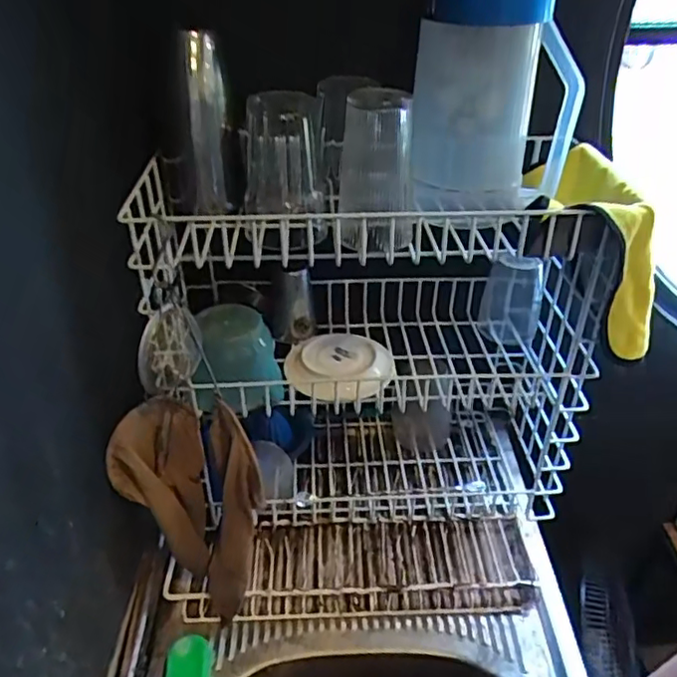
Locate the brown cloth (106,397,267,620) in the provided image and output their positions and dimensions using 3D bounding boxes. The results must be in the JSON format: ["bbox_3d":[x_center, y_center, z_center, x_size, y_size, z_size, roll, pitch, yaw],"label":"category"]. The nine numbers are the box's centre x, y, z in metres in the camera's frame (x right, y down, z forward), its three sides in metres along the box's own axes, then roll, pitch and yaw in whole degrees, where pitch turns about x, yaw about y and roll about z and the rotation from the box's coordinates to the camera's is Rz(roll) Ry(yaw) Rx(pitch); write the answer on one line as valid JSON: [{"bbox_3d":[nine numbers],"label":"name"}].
[{"bbox_3d":[-0.149,0.185,0.669,0.118,0.233,0.110,21,42,25],"label":"brown cloth"}]

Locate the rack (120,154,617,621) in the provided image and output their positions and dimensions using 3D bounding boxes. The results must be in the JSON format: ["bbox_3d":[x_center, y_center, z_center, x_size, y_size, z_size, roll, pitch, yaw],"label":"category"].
[{"bbox_3d":[0.048,0.050,0.725,0.486,0.451,0.339,-2,37,-3],"label":"rack"}]

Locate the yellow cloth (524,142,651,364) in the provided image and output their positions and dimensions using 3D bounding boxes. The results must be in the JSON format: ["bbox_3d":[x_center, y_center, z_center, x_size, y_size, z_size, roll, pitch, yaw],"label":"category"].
[{"bbox_3d":[0.266,-0.110,0.664,0.083,0.149,0.227,-5,38,-6],"label":"yellow cloth"}]

